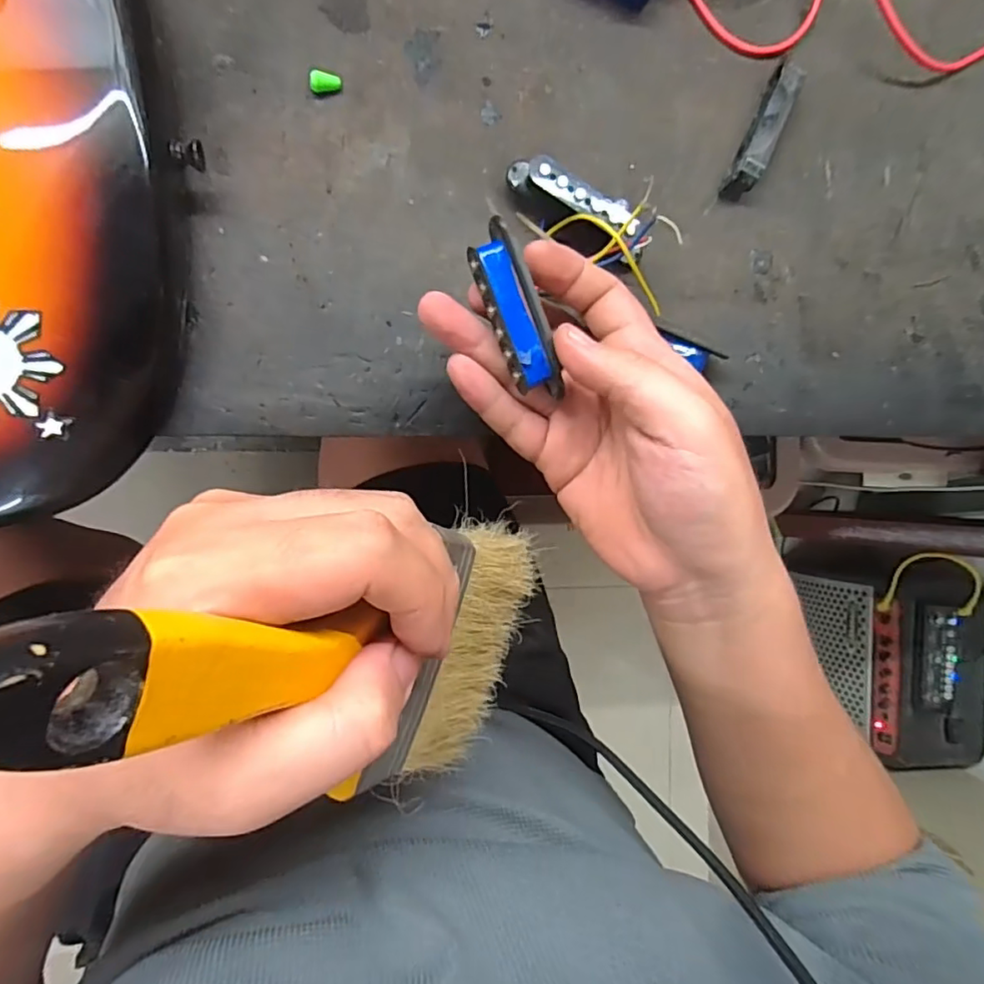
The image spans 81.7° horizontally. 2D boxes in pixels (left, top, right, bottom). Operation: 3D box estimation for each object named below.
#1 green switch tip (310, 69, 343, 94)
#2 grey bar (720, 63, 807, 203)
[{"bbox_3d":[-0.082,-0.201,0.280,0.015,0.009,0.008,-2,93,-7],"label":"green switch tip"},{"bbox_3d":[0.146,-0.193,0.306,0.017,0.021,0.069,26,89,-8],"label":"grey bar"}]

